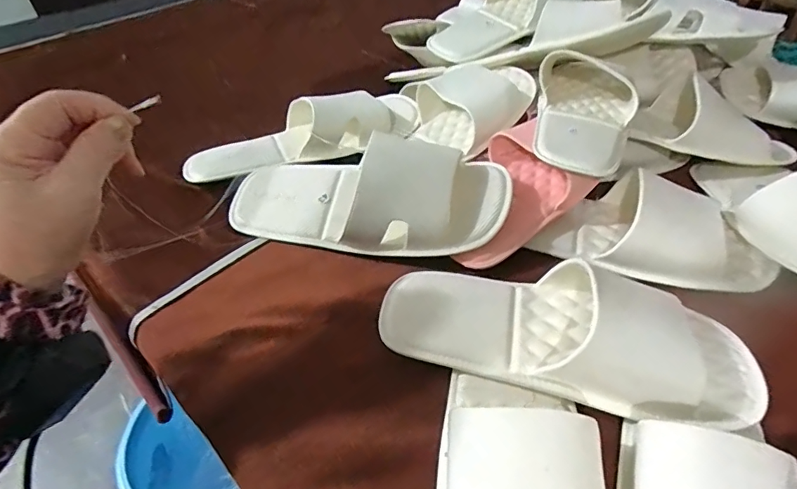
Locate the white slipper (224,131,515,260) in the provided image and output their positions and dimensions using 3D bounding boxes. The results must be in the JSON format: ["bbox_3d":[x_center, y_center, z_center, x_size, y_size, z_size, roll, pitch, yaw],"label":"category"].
[{"bbox_3d":[-0.035,-0.055,0.439,0.274,0.085,0.101,9,45,13],"label":"white slipper"}]

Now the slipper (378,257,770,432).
[{"bbox_3d":[0.115,0.064,0.338,0.252,0.047,0.103,9,45,13],"label":"slipper"}]

